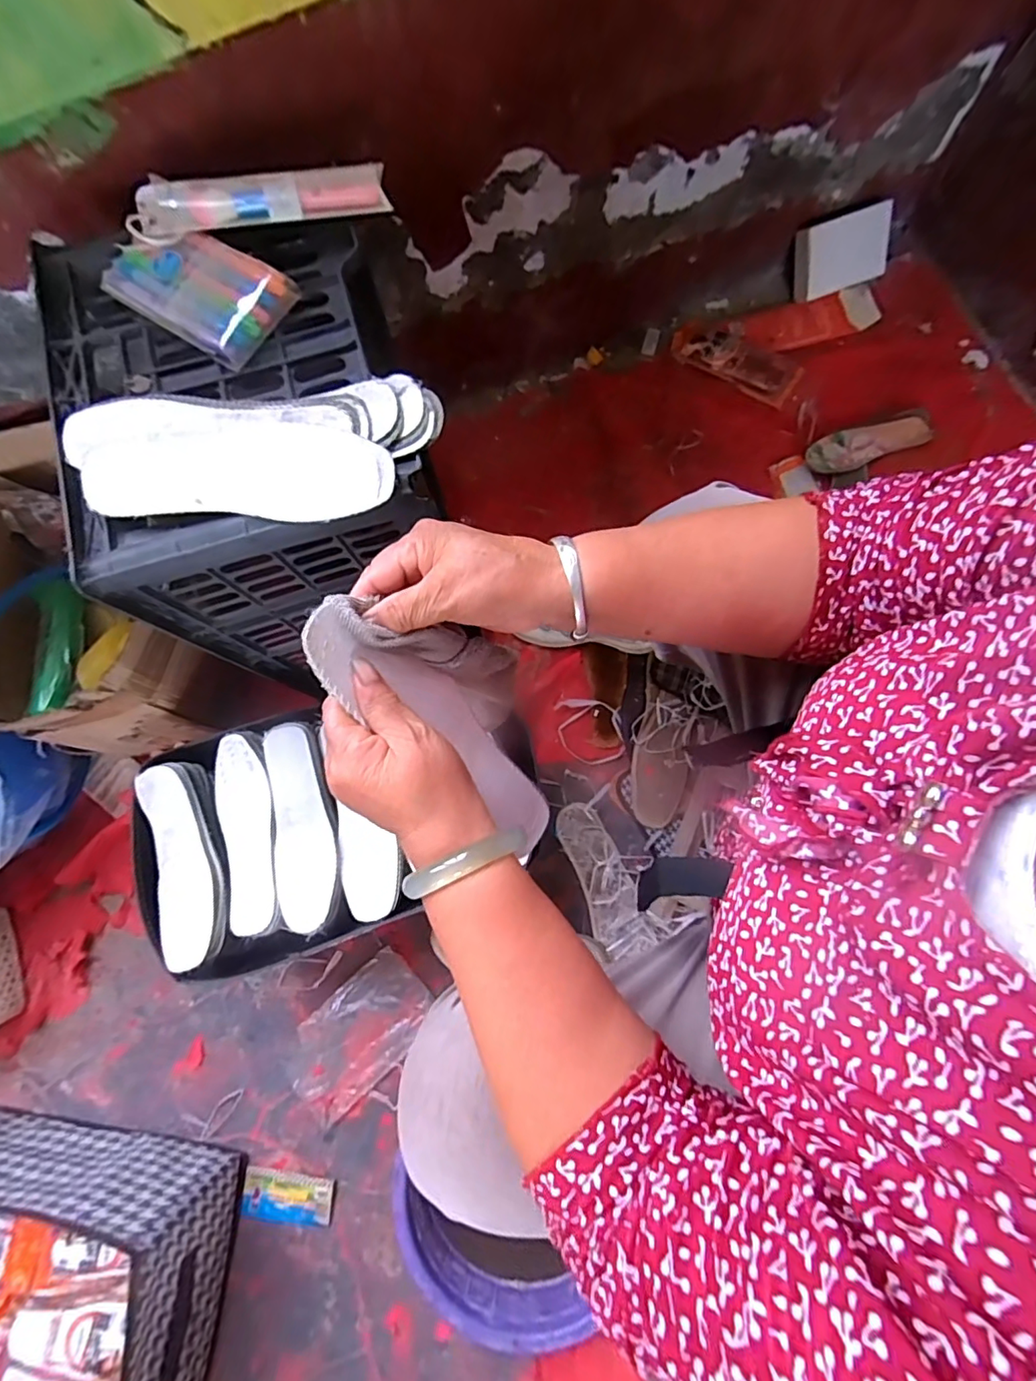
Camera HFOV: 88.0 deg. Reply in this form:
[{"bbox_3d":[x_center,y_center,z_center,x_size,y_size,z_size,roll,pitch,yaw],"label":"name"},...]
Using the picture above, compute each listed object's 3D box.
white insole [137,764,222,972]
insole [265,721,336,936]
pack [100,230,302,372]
[{"bbox_3d":[-0.396,0.200,0.629,0.073,0.030,0.226,-18,78,-1],"label":"white insole"},{"bbox_3d":[-0.252,0.152,0.621,0.071,0.016,0.227,-12,78,0],"label":"insole"},{"bbox_3d":[-0.266,-0.331,0.439,0.140,0.020,0.084,29,81,8],"label":"pack"}]

